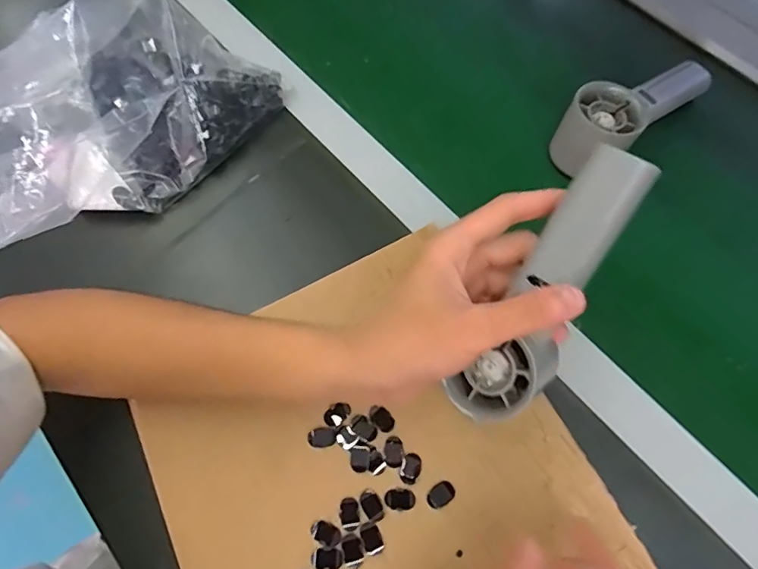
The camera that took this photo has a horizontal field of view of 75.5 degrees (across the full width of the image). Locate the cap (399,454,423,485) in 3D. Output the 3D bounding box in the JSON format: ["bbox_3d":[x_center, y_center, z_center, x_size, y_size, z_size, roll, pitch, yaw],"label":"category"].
[{"bbox_3d":[0.022,0.125,0.331,0.014,0.004,0.019,14,69,8],"label":"cap"}]

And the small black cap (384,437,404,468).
[{"bbox_3d":[0.010,0.114,0.335,0.013,0.004,0.020,-8,68,-1],"label":"small black cap"}]

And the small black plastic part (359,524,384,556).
[{"bbox_3d":[-0.004,0.166,0.318,0.013,0.004,0.017,-23,69,-7],"label":"small black plastic part"}]

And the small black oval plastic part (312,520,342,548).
[{"bbox_3d":[-0.035,0.163,0.320,0.020,0.004,0.013,26,72,13],"label":"small black oval plastic part"}]

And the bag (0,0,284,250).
[{"bbox_3d":[-0.247,-0.131,0.386,0.167,0.115,0.314,39,75,16],"label":"bag"}]

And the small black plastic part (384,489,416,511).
[{"bbox_3d":[0.014,0.143,0.326,0.020,0.004,0.013,-4,68,1],"label":"small black plastic part"}]

